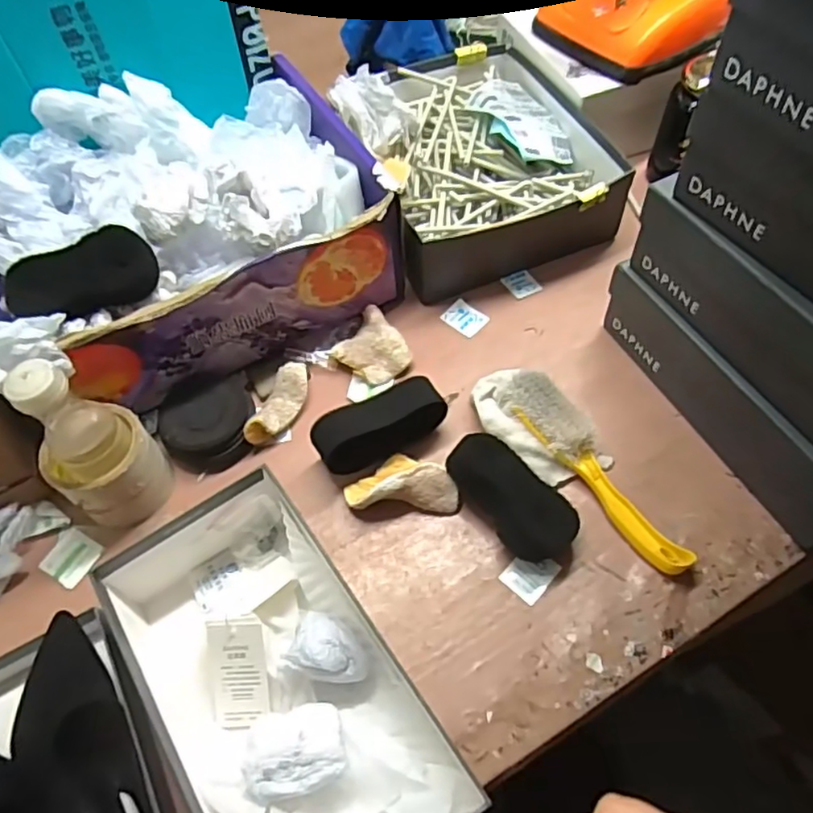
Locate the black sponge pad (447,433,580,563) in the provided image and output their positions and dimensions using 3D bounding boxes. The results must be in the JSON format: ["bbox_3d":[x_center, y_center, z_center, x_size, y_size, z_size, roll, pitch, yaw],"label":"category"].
[{"bbox_3d":[0.092,0.077,0.563,0.065,0.046,0.128,-34,62,-17],"label":"black sponge pad"}]

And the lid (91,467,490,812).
[{"bbox_3d":[-0.102,0.209,0.477,0.163,0.078,0.293,-32,62,-16],"label":"lid"}]

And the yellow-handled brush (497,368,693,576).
[{"bbox_3d":[0.169,0.053,0.579,0.052,0.035,0.232,-31,61,-15],"label":"yellow-handled brush"}]

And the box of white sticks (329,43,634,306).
[{"bbox_3d":[0.085,-0.307,0.768,0.286,0.104,0.317,-17,59,-7],"label":"box of white sticks"}]

